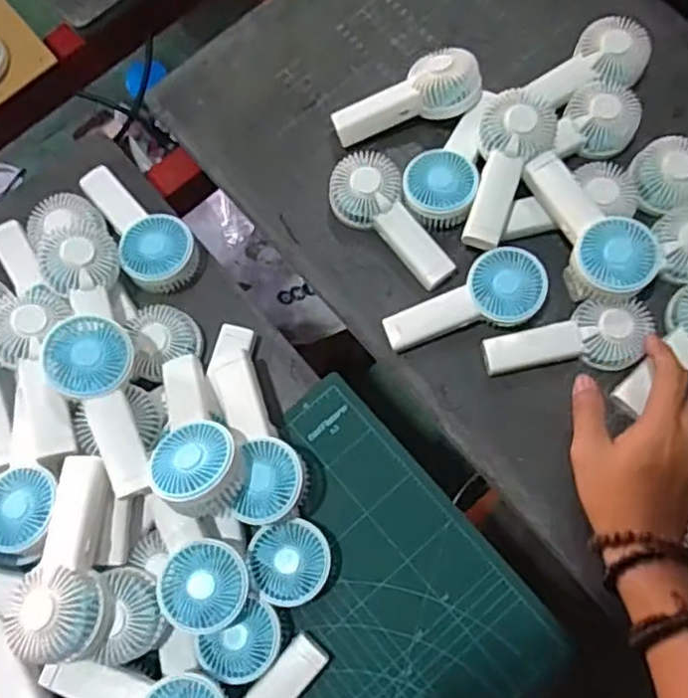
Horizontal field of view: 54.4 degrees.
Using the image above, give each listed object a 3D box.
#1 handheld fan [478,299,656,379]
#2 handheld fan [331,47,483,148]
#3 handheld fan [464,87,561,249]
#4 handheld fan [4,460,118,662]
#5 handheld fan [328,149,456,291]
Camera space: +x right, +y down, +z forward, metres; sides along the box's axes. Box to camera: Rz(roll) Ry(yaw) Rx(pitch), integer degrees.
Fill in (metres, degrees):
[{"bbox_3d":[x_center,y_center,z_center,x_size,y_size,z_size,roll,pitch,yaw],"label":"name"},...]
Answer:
[{"bbox_3d":[0.186,-0.010,0.565,0.136,0.045,0.058,-3,77,2],"label":"handheld fan"},{"bbox_3d":[0.057,-0.227,0.612,0.136,0.032,0.050,-21,76,9],"label":"handheld fan"},{"bbox_3d":[0.138,-0.152,0.574,0.066,0.046,0.136,18,79,6],"label":"handheld fan"},{"bbox_3d":[-0.190,0.148,0.474,0.064,0.047,0.139,11,78,5],"label":"handheld fan"},{"bbox_3d":[0.045,-0.119,0.594,0.145,0.046,0.060,42,82,10],"label":"handheld fan"}]

